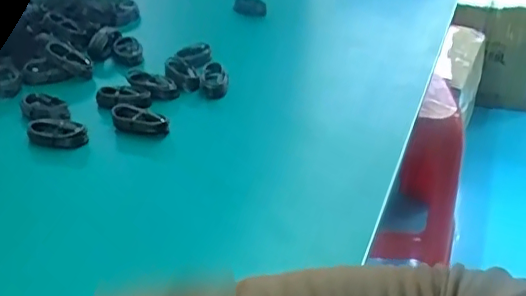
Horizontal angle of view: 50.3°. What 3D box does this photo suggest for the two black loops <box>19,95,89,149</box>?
[{"bbox_3d":[-0.270,-0.033,0.712,0.059,0.023,0.122,-19,39,-27],"label":"two black loops"}]

